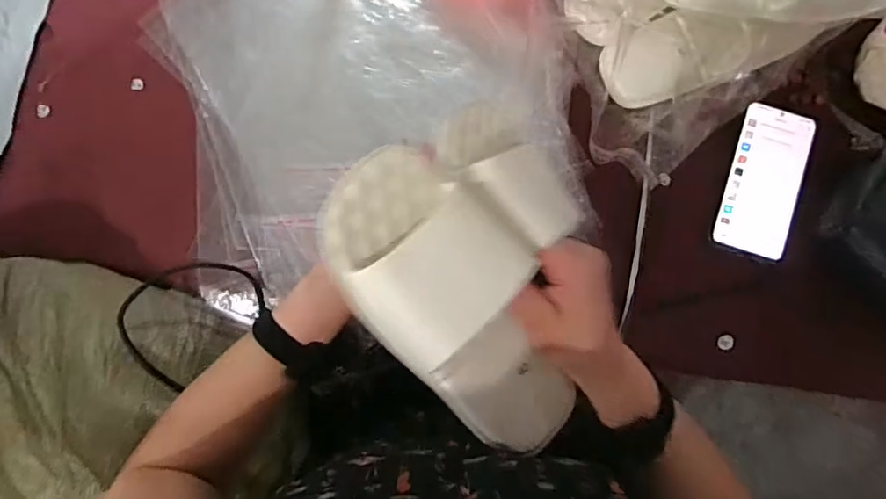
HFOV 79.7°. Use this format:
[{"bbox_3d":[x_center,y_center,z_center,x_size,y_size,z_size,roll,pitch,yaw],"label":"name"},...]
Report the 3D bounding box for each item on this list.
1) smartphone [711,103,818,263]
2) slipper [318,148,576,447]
[{"bbox_3d":[0.328,-0.069,0.539,0.071,0.013,0.155,19,83,2],"label":"smartphone"},{"bbox_3d":[0.016,0.045,0.345,0.106,0.059,0.231,-33,110,-5],"label":"slipper"}]

